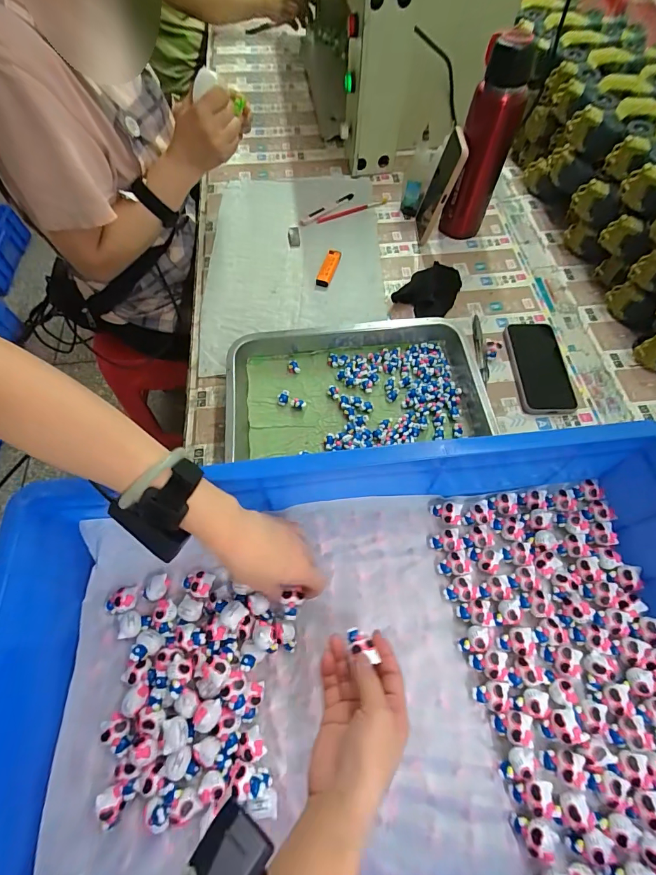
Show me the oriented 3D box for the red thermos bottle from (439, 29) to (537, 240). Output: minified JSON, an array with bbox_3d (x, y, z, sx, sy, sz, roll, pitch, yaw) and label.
[{"bbox_3d":[0.247,-0.450,0.627,0.070,0.264,0.073,21,67,10],"label":"red thermos bottle"}]

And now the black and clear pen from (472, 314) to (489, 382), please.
[{"bbox_3d":[0.238,-0.141,0.613,0.017,0.005,0.128,2,65,1],"label":"black and clear pen"}]

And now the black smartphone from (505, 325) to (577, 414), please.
[{"bbox_3d":[0.323,-0.107,0.603,0.081,0.013,0.168,-1,65,0],"label":"black smartphone"}]

